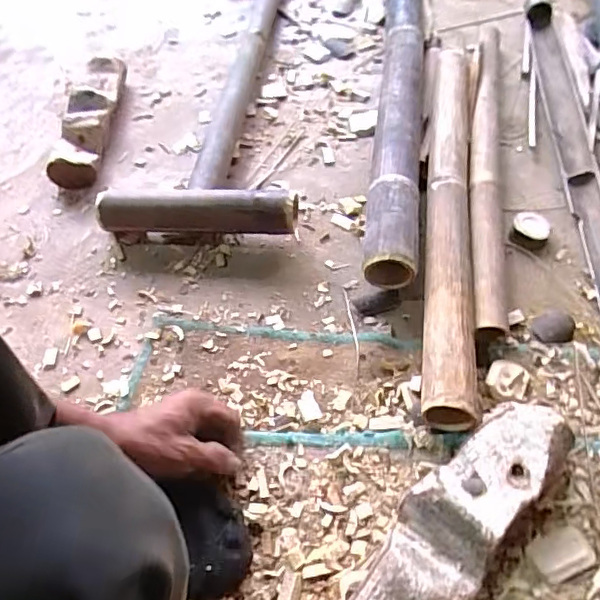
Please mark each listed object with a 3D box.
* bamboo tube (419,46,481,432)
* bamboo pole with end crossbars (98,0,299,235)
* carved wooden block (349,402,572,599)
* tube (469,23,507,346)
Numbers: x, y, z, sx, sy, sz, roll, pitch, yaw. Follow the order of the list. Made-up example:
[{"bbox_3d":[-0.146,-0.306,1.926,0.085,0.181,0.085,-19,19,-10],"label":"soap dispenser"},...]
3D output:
[{"bbox_3d":[0.199,-0.159,0.754,0.064,0.059,0.701,4,53,9],"label":"bamboo tube"},{"bbox_3d":[-0.081,-0.422,0.970,0.250,0.068,0.844,3,53,8],"label":"bamboo pole with end crossbars"},{"bbox_3d":[0.117,0.216,0.470,0.085,0.061,0.322,32,62,26],"label":"carved wooden block"},{"bbox_3d":[0.270,-0.227,0.812,0.064,0.042,0.672,7,54,10],"label":"tube"}]

